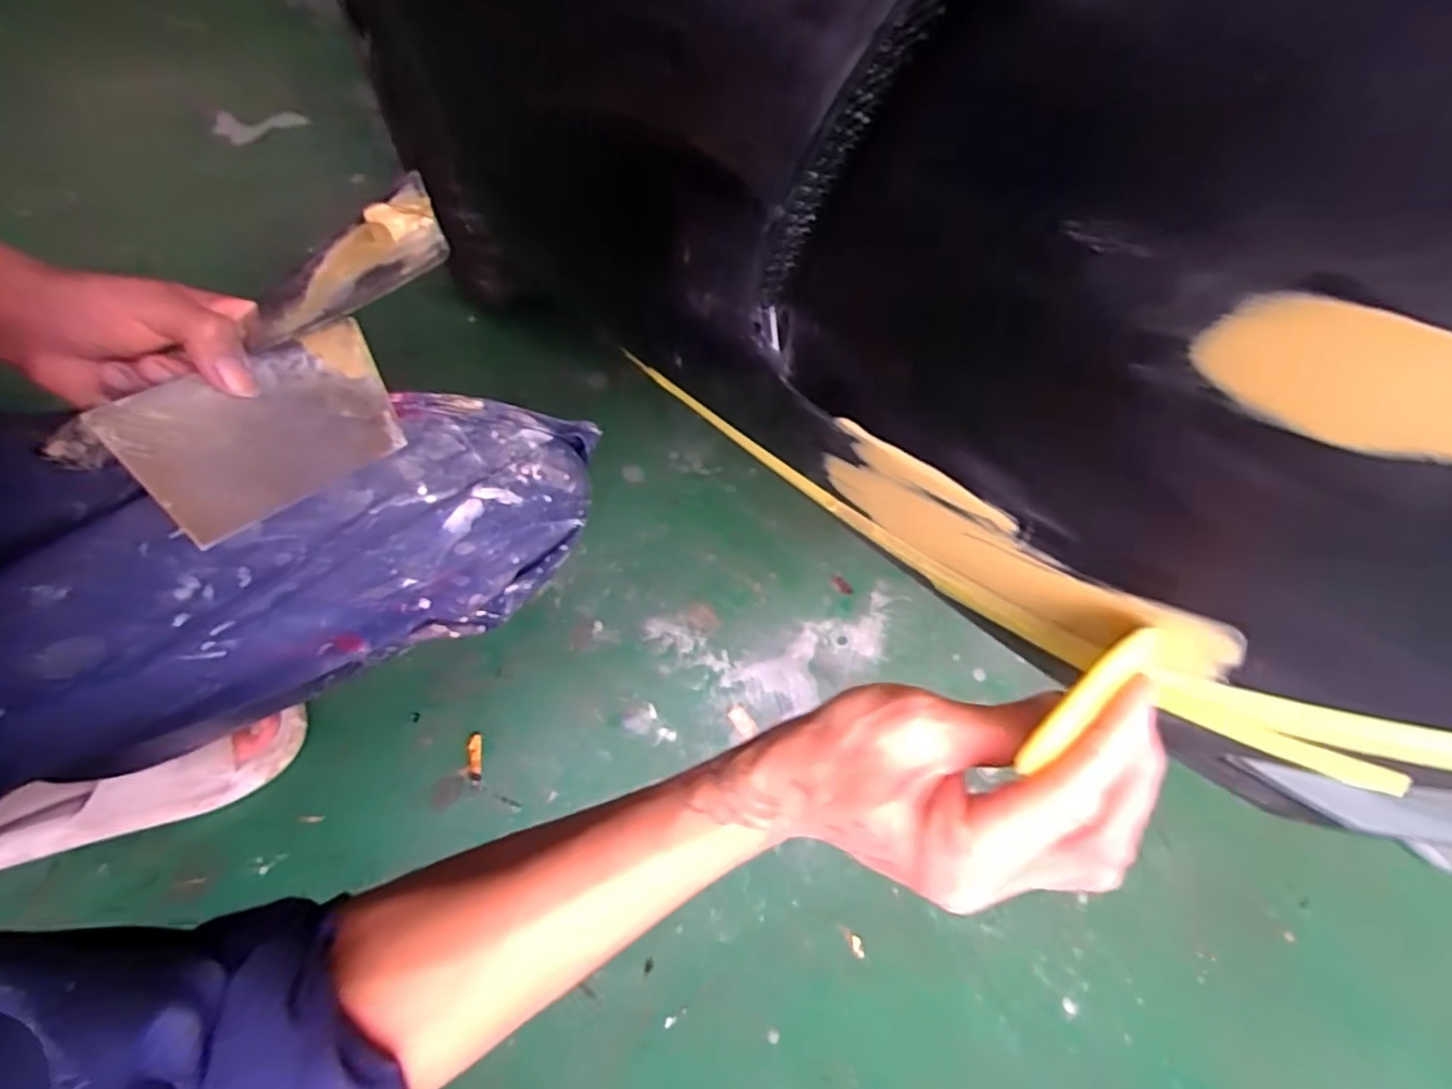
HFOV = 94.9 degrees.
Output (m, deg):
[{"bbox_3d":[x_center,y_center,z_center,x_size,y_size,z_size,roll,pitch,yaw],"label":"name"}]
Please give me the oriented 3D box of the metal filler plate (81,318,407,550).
[{"bbox_3d":[-0.226,-0.059,0.335,0.121,0.006,0.073,-41,102,-36],"label":"metal filler plate"}]

